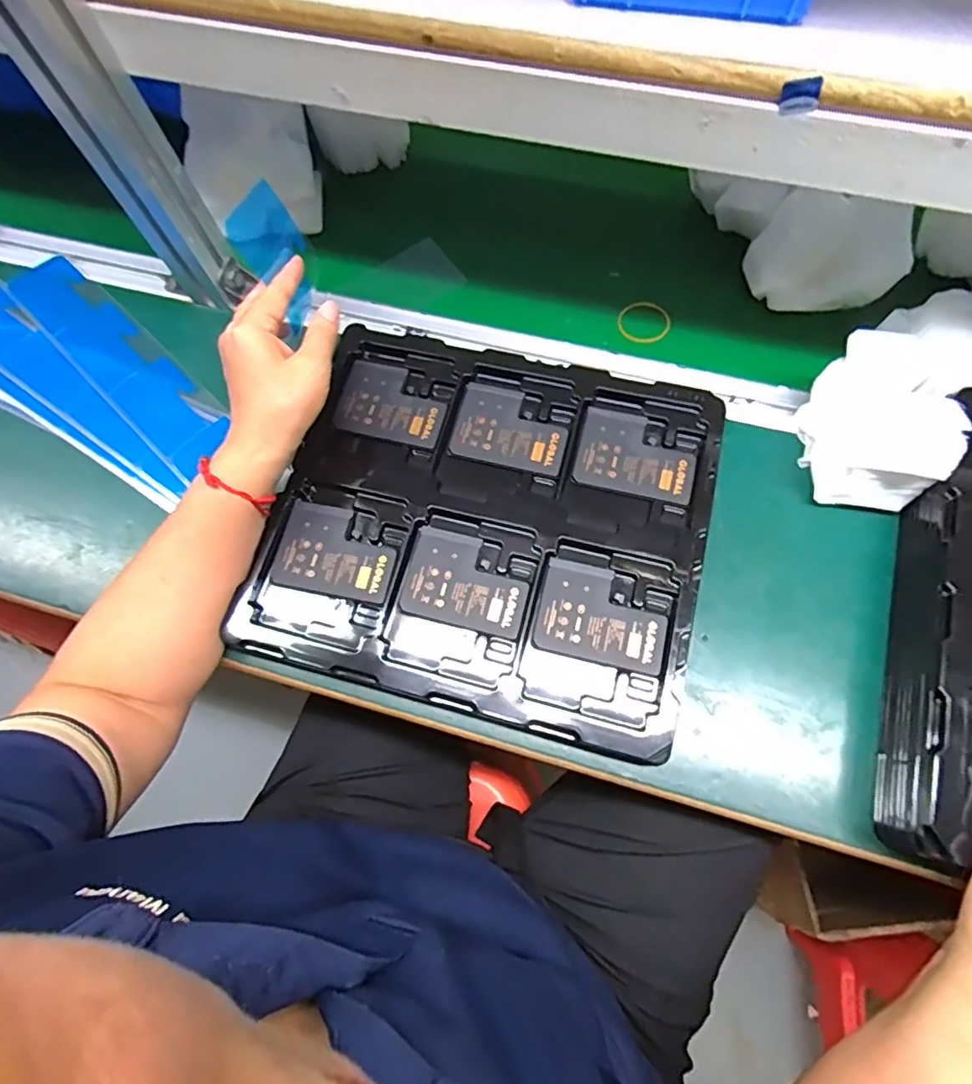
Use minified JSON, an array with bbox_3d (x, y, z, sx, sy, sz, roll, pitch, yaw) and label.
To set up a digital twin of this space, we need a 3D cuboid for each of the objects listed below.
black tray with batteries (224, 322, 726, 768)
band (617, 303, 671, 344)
[{"bbox_3d":[-0.002,-0.013,0.439,0.315,0.038,0.278,14,71,7],"label":"black tray with batteries"},{"bbox_3d":[0.143,-0.199,0.516,0.047,0.007,0.037,16,94,5],"label":"band"}]

